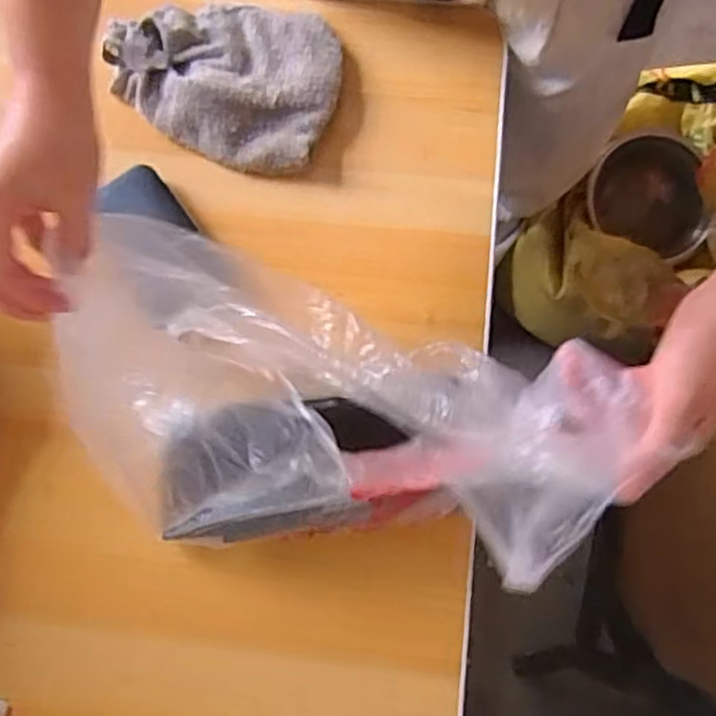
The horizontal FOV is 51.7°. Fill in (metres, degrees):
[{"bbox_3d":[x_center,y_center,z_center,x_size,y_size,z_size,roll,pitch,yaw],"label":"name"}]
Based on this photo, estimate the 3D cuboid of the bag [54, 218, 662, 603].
[{"bbox_3d":[-0.030,0.043,0.501,0.375,0.163,0.182,8,74,24],"label":"bag"}]

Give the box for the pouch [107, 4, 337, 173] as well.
[{"bbox_3d":[-0.123,-0.253,0.669,0.203,0.032,0.157,6,75,4],"label":"pouch"}]

